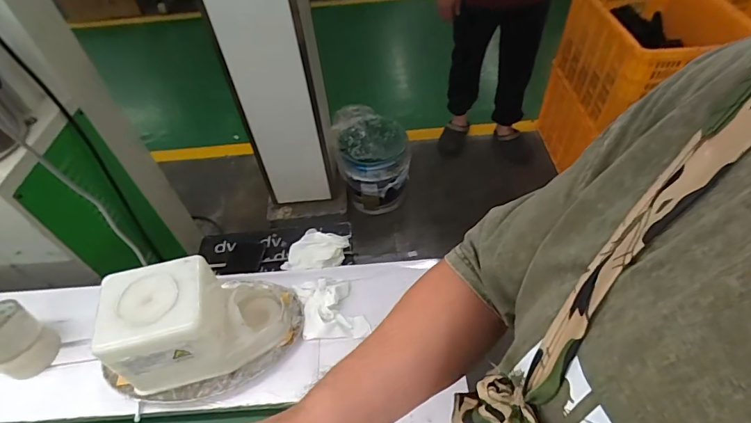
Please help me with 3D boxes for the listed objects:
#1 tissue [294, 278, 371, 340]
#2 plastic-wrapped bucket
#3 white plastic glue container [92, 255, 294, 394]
[{"bbox_3d":[-0.081,0.169,0.748,0.113,0.032,0.121,-14,50,-7],"label":"tissue"},{"bbox_3d":[-0.012,-0.209,1.681,0.284,0.359,0.285,-2,50,2],"label":"plastic-wrapped bucket"},{"bbox_3d":[-0.276,0.165,0.670,0.242,0.178,0.149,-14,50,-8],"label":"white plastic glue container"}]

